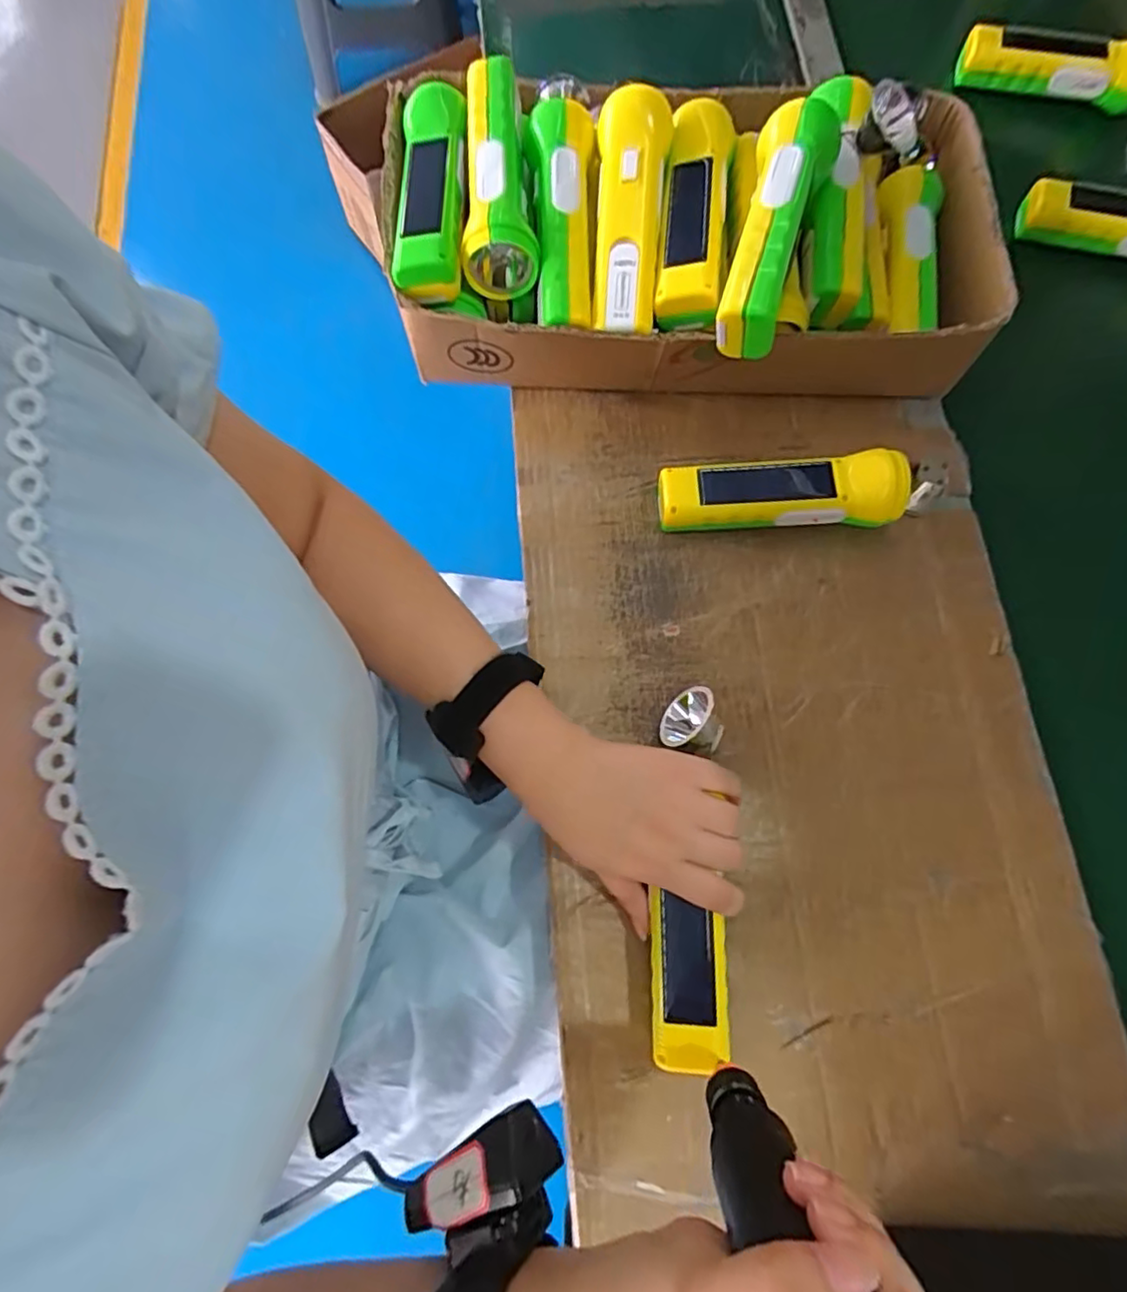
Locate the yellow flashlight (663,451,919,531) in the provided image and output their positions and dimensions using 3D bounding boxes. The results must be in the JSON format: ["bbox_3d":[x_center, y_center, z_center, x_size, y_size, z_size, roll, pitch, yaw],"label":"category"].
[{"bbox_3d":[0.150,-0.107,0.435,0.162,0.048,0.043,1,74,0],"label":"yellow flashlight"}]

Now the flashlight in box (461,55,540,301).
[{"bbox_3d":[-0.048,-0.327,0.430,0.048,0.048,0.154,-4,74,-3],"label":"flashlight in box"}]

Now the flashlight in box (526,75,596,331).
[{"bbox_3d":[-0.001,-0.301,0.418,0.047,0.042,0.177,1,74,-2],"label":"flashlight in box"}]

